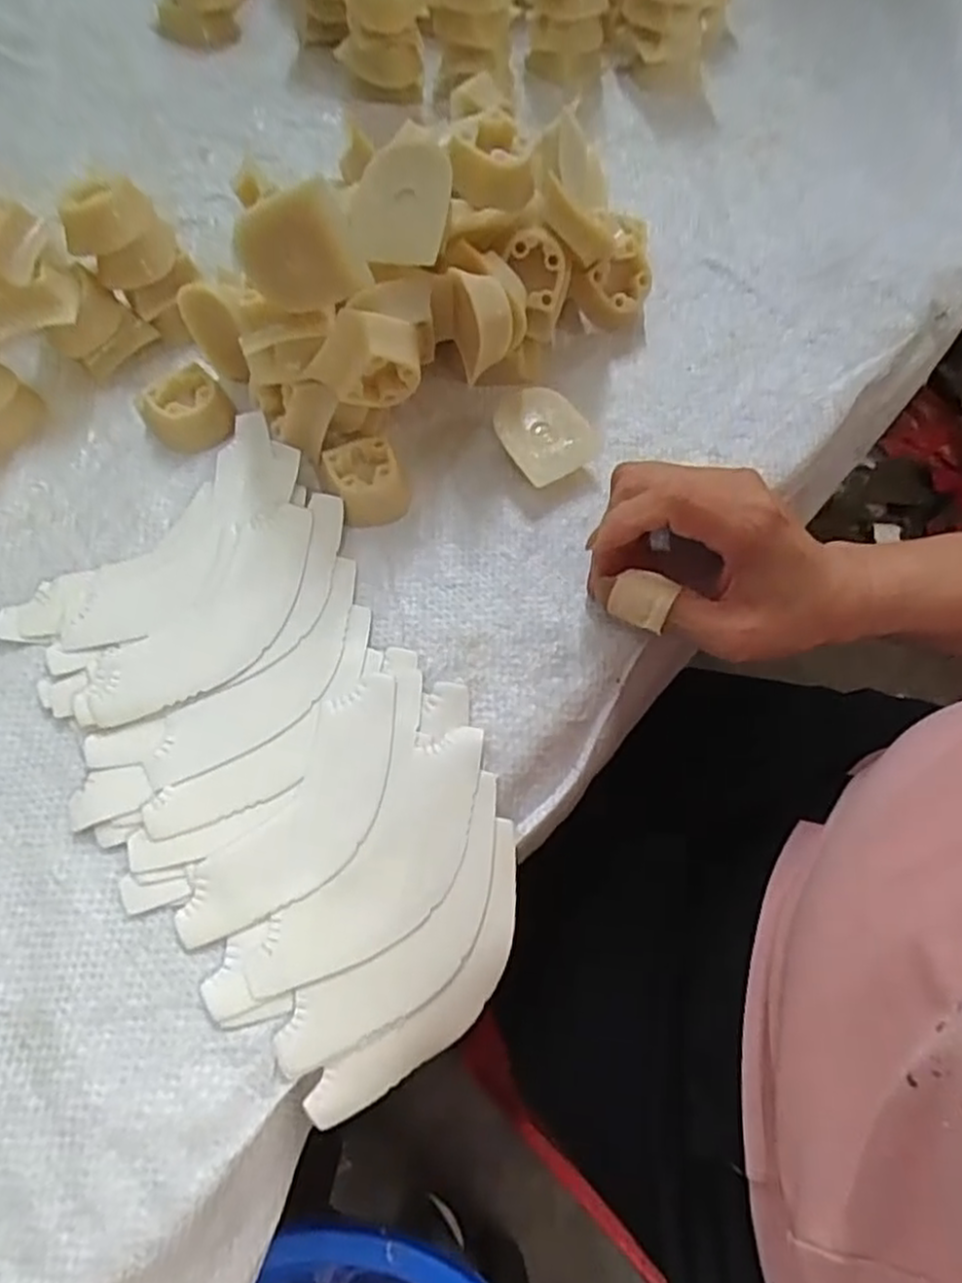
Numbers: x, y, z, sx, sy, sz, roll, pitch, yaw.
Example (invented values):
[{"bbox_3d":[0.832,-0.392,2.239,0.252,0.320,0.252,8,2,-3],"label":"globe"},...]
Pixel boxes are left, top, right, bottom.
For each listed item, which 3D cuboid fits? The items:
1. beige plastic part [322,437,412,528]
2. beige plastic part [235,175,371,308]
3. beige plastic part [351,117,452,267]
[{"bbox_3d":[-0.051,-0.072,0.334,0.031,0.019,0.039,-22,69,-10],"label":"beige plastic part"},{"bbox_3d":[-0.066,-0.142,0.267,0.047,0.046,0.009,3,68,-1],"label":"beige plastic part"},{"bbox_3d":[-0.032,-0.172,0.285,0.038,0.006,0.046,7,107,6],"label":"beige plastic part"}]

